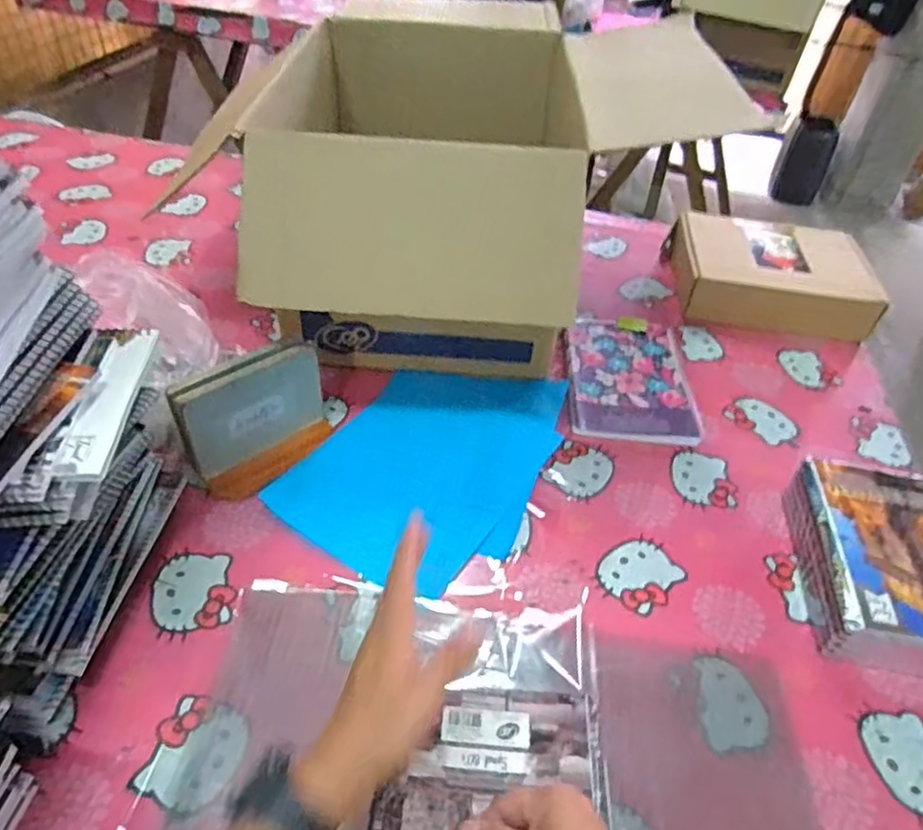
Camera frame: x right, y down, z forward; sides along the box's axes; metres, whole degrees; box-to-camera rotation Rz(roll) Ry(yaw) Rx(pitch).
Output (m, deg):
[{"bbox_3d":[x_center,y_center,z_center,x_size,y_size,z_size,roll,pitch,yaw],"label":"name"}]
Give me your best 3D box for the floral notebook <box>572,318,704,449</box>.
[{"bbox_3d":[0.218,-0.052,0.828,0.154,0.019,0.221,6,45,0],"label":"floral notebook"}]

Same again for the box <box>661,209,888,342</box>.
[{"bbox_3d":[0.471,-0.220,0.971,0.278,0.076,0.209,9,45,3],"label":"box"}]

